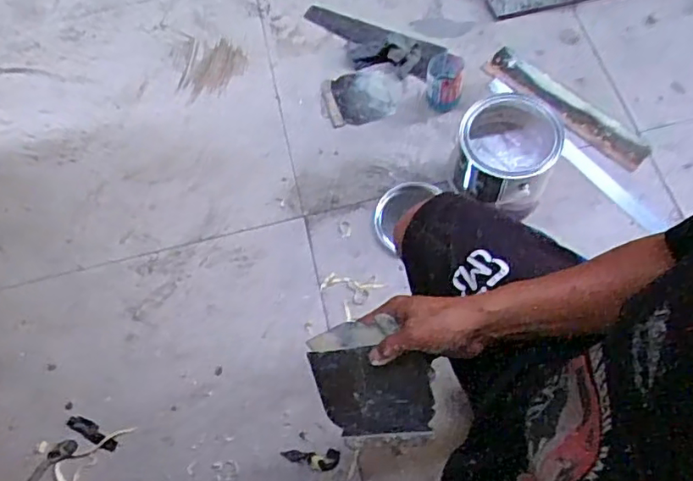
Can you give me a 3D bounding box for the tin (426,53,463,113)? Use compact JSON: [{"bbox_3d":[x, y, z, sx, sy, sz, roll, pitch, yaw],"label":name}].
[{"bbox_3d":[0.175,-0.279,1.051,0.064,0.088,0.069,-2,65,5],"label":"tin"}]

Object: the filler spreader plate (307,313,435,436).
[{"bbox_3d":[0.026,0.138,0.584,0.117,0.005,0.123,-9,105,16],"label":"filler spreader plate"}]

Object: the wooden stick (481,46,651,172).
[{"bbox_3d":[0.385,-0.239,1.047,0.064,0.027,0.326,-42,68,-13],"label":"wooden stick"}]

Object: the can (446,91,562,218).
[{"bbox_3d":[0.250,-0.132,0.931,0.144,0.128,0.156,-2,65,5],"label":"can"}]

